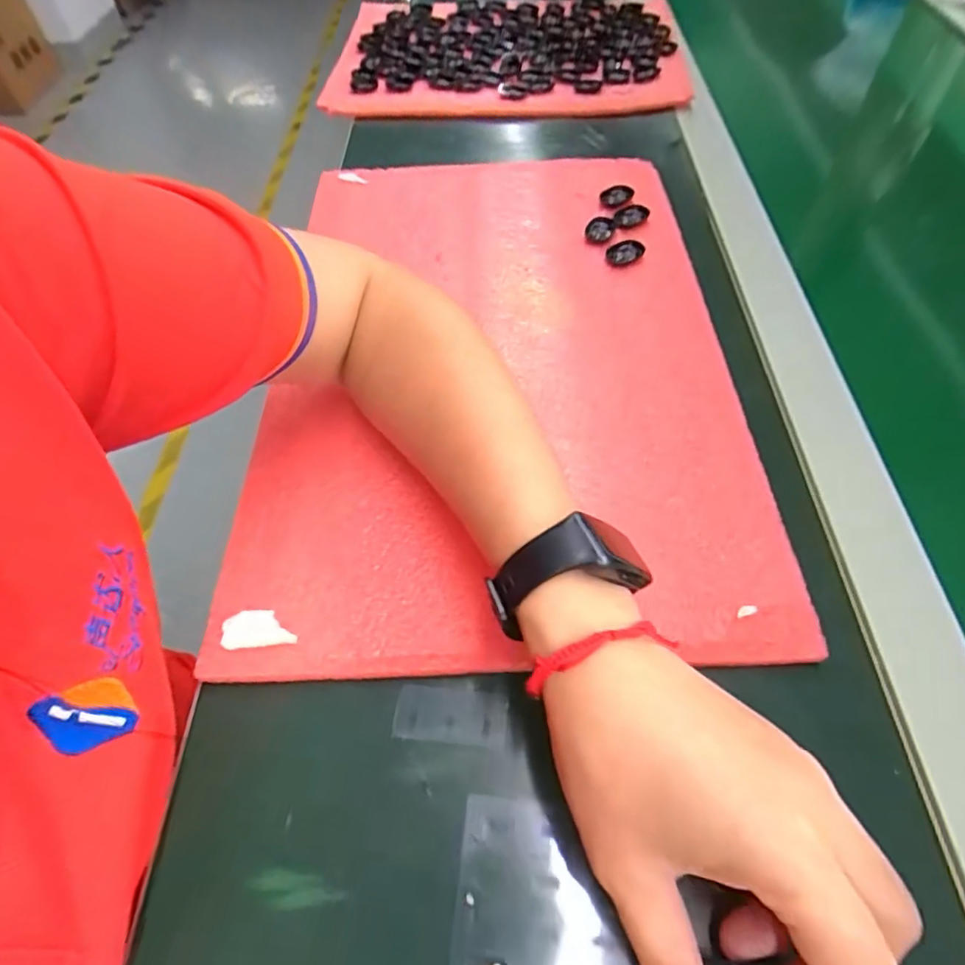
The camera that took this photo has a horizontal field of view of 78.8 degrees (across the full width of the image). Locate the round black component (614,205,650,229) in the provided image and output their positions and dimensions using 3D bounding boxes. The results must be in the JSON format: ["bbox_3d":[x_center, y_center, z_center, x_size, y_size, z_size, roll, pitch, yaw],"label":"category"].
[{"bbox_3d":[0.109,-0.194,0.430,0.023,0.008,0.023,-1,57,2],"label":"round black component"}]

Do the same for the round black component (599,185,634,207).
[{"bbox_3d":[0.101,-0.216,0.440,0.021,0.004,0.027,32,63,21],"label":"round black component"}]

